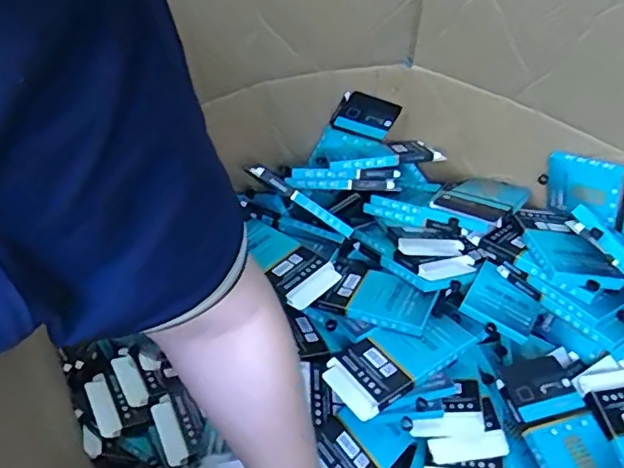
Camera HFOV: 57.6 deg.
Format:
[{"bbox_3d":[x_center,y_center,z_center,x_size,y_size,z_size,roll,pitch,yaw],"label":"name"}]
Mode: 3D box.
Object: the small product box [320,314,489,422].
[{"bbox_3d":[0.098,0.123,0.603,0.170,0.020,0.076,-28,56,-21],"label":"small product box"}]

